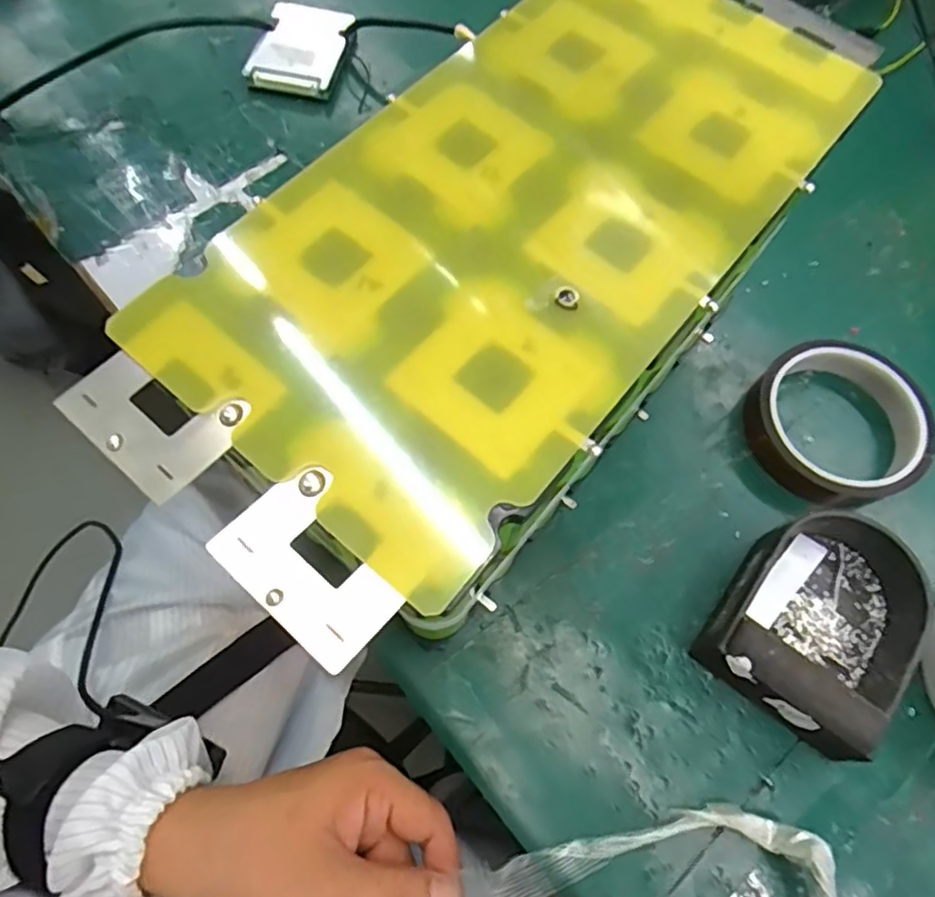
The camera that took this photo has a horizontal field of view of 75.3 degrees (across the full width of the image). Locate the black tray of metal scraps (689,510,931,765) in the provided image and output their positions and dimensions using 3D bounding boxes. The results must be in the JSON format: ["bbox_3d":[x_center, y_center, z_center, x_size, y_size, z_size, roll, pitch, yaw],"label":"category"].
[{"bbox_3d":[0.169,0.081,0.285,0.078,0.036,0.102,38,73,14],"label":"black tray of metal scraps"}]

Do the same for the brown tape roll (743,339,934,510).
[{"bbox_3d":[0.203,-0.014,0.332,0.090,0.024,0.090,0,68,0],"label":"brown tape roll"}]

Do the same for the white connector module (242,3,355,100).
[{"bbox_3d":[-0.125,-0.291,0.443,0.065,0.012,0.081,13,68,5],"label":"white connector module"}]

